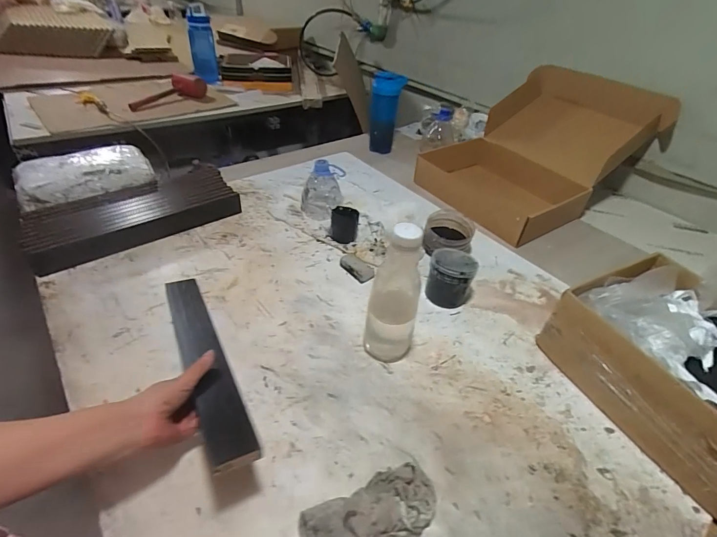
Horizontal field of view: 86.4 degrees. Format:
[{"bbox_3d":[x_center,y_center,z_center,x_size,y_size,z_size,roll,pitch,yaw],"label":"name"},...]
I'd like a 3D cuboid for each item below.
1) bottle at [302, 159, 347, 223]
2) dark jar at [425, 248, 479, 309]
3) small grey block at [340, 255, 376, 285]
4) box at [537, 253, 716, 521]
[{"bbox_3d":[-0.083,-0.186,0.886,0.098,0.117,0.094,-2,39,-8],"label":"bottle"},{"bbox_3d":[0.169,0.017,0.703,0.079,0.092,0.077,3,39,-2],"label":"dark jar"},{"bbox_3d":[-0.004,-0.002,0.751,0.038,0.021,0.085,-25,48,-32],"label":"small grey block"},{"bbox_3d":[0.474,0.138,0.544,0.246,0.143,0.304,-14,43,-22],"label":"box"}]

